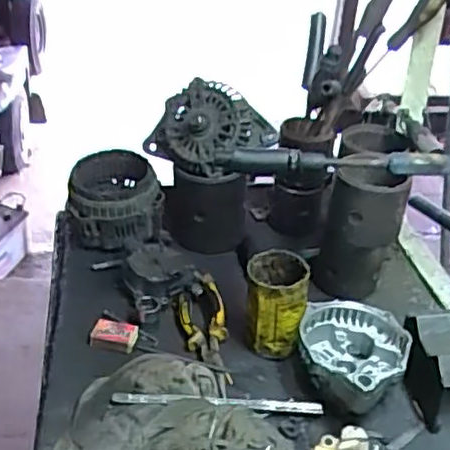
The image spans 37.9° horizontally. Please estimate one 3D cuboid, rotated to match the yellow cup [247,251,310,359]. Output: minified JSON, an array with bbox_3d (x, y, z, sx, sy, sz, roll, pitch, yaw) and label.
[{"bbox_3d":[0.060,0.099,0.805,0.069,0.112,0.071,4,32,-2],"label":"yellow cup"}]

